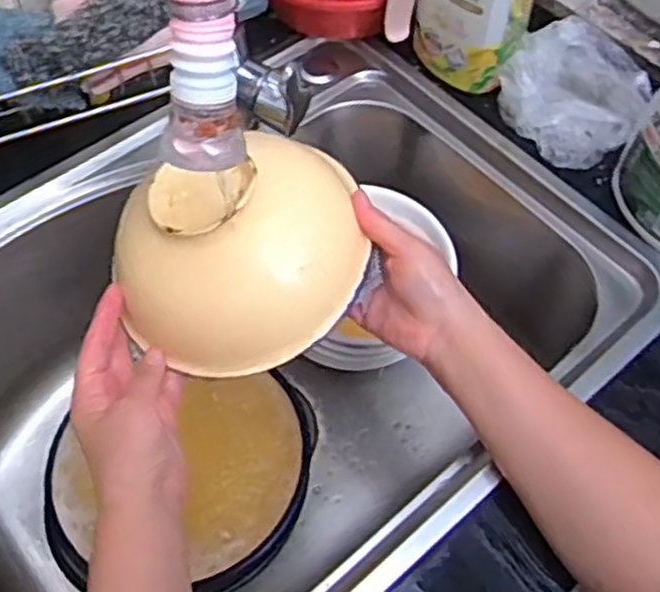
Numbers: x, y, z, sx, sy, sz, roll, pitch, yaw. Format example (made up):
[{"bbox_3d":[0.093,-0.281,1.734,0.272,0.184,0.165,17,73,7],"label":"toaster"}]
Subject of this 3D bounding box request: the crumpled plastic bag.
[{"bbox_3d":[0.203,-0.175,0.629,0.090,0.058,0.118,-32,64,-18],"label":"crumpled plastic bag"}]

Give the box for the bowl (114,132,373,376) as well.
[{"bbox_3d":[-0.057,-0.038,0.482,0.164,0.096,0.142,-18,61,-12],"label":"bowl"}]

